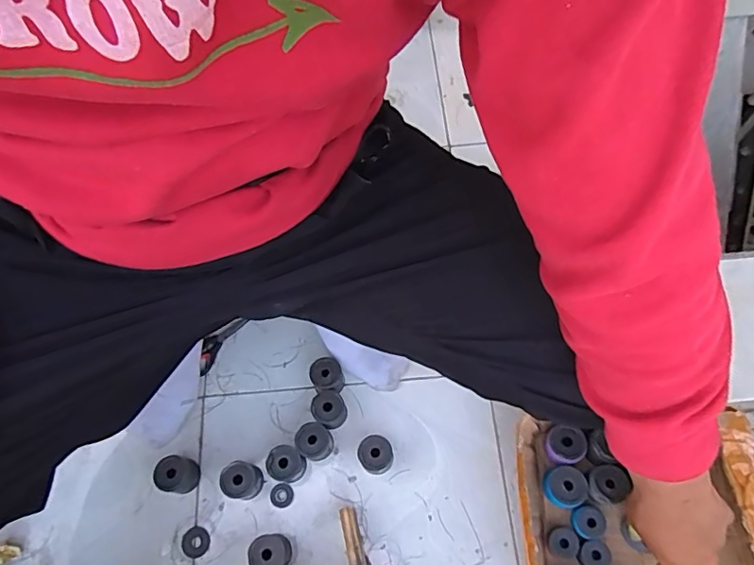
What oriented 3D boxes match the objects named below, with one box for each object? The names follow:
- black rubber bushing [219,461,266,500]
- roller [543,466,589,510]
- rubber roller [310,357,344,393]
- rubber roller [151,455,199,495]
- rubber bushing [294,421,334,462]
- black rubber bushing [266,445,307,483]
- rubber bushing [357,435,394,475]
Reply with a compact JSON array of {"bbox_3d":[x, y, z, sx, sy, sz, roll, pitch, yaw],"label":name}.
[{"bbox_3d":[-0.171,0.253,0.676,0.044,0.047,0.043,-1,66,1],"label":"black rubber bushing"},{"bbox_3d":[0.228,0.249,0.647,0.049,0.040,0.042,38,72,16],"label":"roller"},{"bbox_3d":[-0.068,0.130,0.727,0.040,0.042,0.045,-7,66,-1],"label":"rubber roller"},{"bbox_3d":[-0.255,0.246,0.677,0.044,0.050,0.043,5,66,4],"label":"rubber roller"},{"bbox_3d":[-0.082,0.209,0.694,0.043,0.050,0.042,-1,65,2],"label":"rubber bushing"},{"bbox_3d":[-0.115,0.234,0.680,0.045,0.051,0.043,-1,66,1],"label":"black rubber bushing"},{"bbox_3d":[-0.002,0.223,0.684,0.041,0.049,0.043,-1,66,1],"label":"rubber bushing"}]

